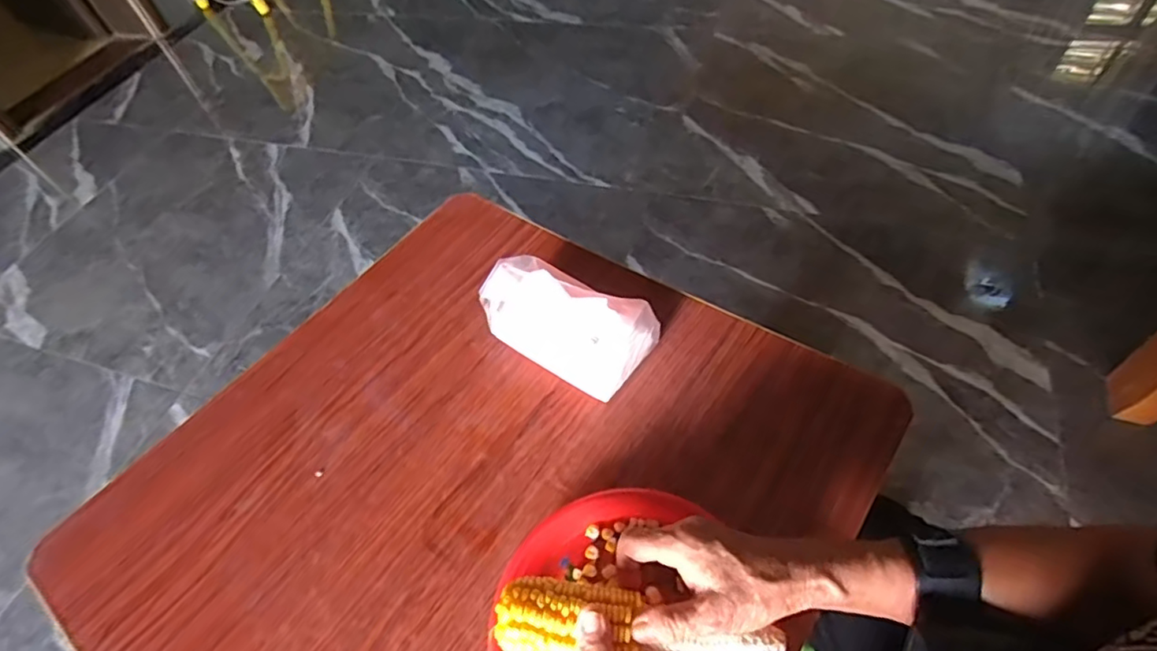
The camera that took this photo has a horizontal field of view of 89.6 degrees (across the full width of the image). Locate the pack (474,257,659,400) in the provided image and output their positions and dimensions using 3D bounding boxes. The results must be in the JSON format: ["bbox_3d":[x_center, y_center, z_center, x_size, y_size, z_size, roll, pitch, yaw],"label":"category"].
[{"bbox_3d":[-0.013,-0.012,0.584,0.166,0.103,0.081,26,61,25],"label":"pack"}]

